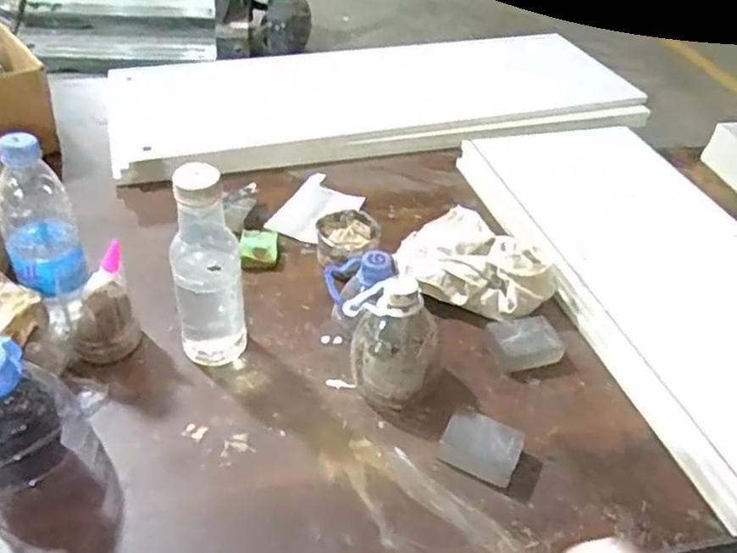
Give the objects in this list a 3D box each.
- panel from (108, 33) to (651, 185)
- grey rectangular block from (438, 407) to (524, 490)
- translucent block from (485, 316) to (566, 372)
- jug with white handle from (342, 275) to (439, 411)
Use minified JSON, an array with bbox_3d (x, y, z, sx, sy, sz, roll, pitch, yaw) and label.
[{"bbox_3d":[0.013,-0.300,1.095,0.811,0.038,0.352,-9,44,-16],"label":"panel"},{"bbox_3d":[0.103,0.158,0.608,0.069,0.032,0.056,17,43,12],"label":"grey rectangular block"},{"bbox_3d":[0.169,0.070,0.714,0.072,0.030,0.054,-8,44,-14],"label":"translucent block"},{"bbox_3d":[0.021,0.062,0.637,0.094,0.119,0.074,10,42,5],"label":"jug with white handle"}]

